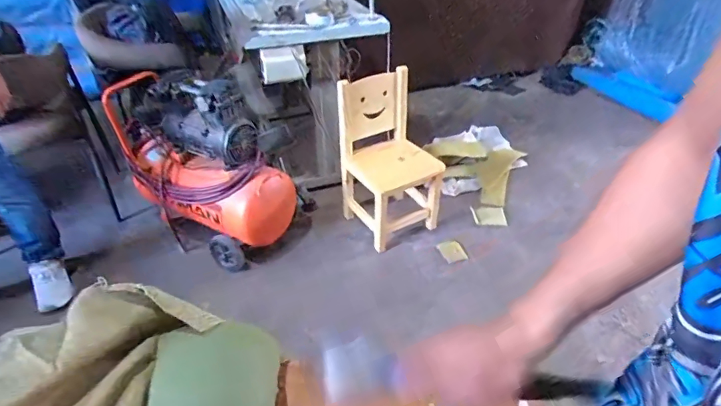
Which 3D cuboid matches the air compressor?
[{"bbox_3d":[-0.630,-0.197,1.720,0.707,0.639,0.444,30,47,34],"label":"air compressor"}]

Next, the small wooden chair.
[{"bbox_3d":[0.127,-0.177,1.689,0.364,0.573,0.303,-25,43,-27],"label":"small wooden chair"}]

